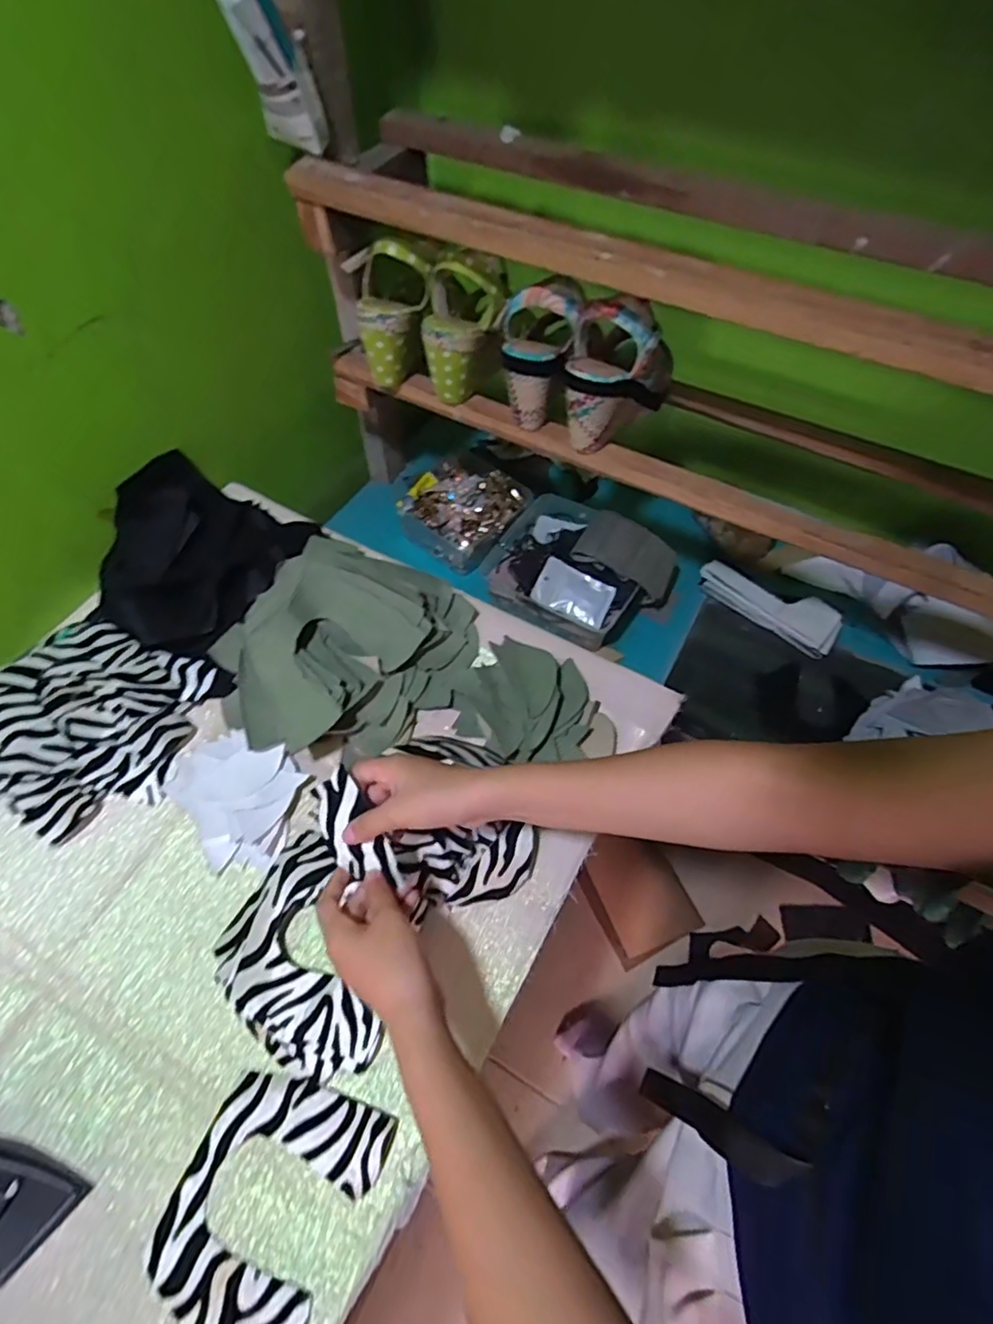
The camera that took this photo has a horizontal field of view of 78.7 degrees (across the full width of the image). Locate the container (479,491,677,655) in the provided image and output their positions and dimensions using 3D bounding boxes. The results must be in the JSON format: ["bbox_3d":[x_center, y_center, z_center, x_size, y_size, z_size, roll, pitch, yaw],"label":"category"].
[{"bbox_3d":[0.109,-0.131,0.823,0.227,0.082,0.189,32,61,17],"label":"container"}]

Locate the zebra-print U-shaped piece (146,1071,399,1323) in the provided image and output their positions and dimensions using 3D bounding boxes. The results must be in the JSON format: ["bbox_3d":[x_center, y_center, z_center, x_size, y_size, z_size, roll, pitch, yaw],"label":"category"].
[{"bbox_3d":[-0.157,0.367,0.416,0.120,0.008,0.147,23,62,15],"label":"zebra-print U-shaped piece"}]

